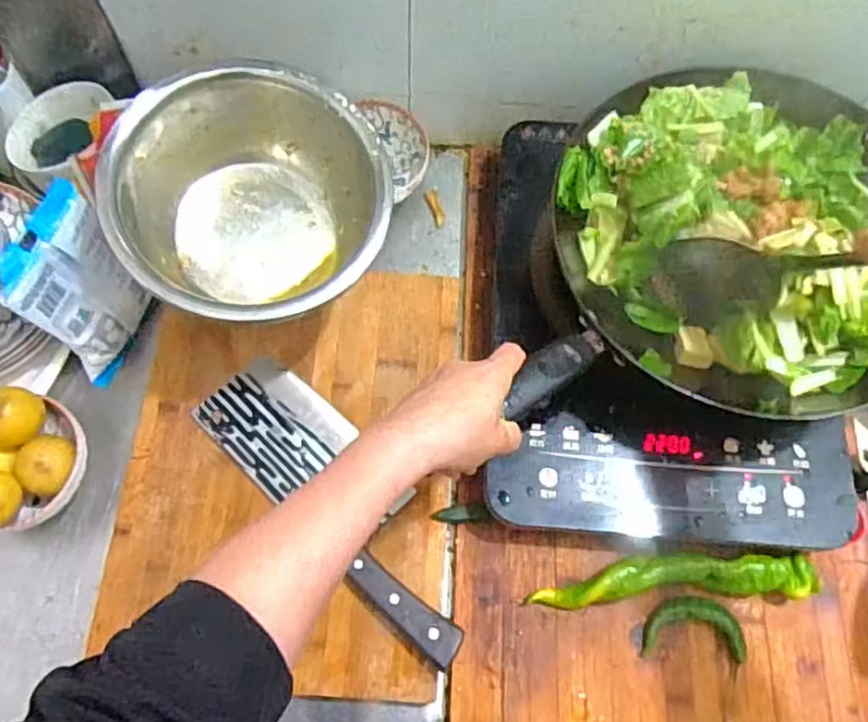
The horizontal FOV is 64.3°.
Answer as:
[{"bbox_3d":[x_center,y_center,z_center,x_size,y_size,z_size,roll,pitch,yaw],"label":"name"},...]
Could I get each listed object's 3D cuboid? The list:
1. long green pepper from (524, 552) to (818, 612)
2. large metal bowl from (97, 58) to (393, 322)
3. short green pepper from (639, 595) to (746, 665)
[{"bbox_3d":[0.195,0.180,0.567,0.223,0.038,0.035,-2,68,-3],"label":"long green pepper"},{"bbox_3d":[-0.148,-0.129,0.566,0.207,0.117,0.207,1,84,-10],"label":"large metal bowl"},{"bbox_3d":[0.212,0.216,0.558,0.082,0.019,0.046,4,67,-1],"label":"short green pepper"}]

